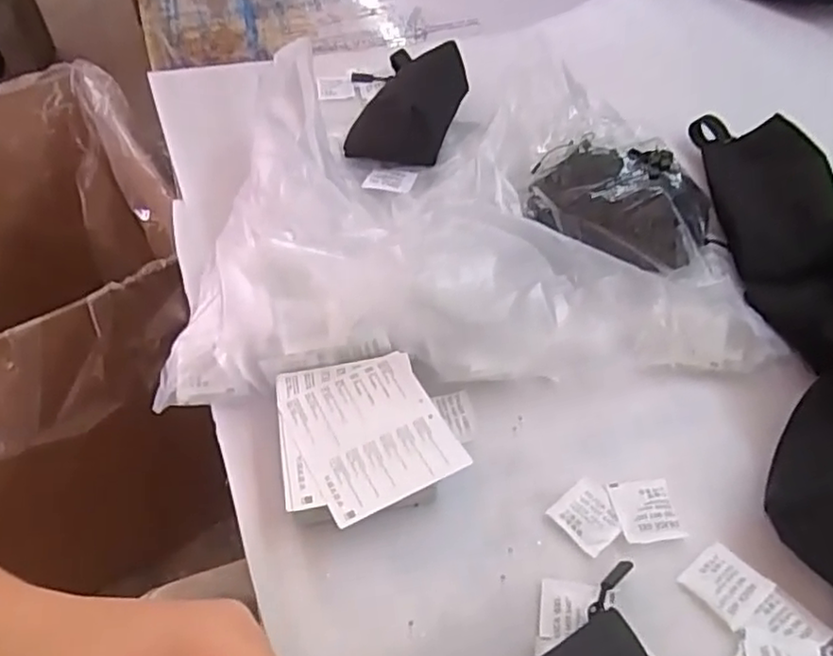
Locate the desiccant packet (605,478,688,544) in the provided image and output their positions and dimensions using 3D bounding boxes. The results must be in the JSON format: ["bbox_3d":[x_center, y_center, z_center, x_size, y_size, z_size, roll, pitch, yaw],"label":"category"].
[{"bbox_3d":[0.141,0.111,0.421,0.040,0.004,0.040,-6,50,-5],"label":"desiccant packet"}]

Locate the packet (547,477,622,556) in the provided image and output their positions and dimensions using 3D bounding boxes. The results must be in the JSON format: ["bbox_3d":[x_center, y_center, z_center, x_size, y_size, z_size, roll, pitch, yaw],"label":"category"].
[{"bbox_3d":[0.105,0.117,0.421,0.033,0.004,0.039,-33,57,-25],"label":"packet"}]

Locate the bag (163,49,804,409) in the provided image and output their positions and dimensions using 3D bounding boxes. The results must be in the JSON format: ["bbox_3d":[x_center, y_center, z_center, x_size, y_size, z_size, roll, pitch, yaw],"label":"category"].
[{"bbox_3d":[0.033,-0.083,0.523,0.419,0.110,0.250,-4,50,-4],"label":"bag"}]

